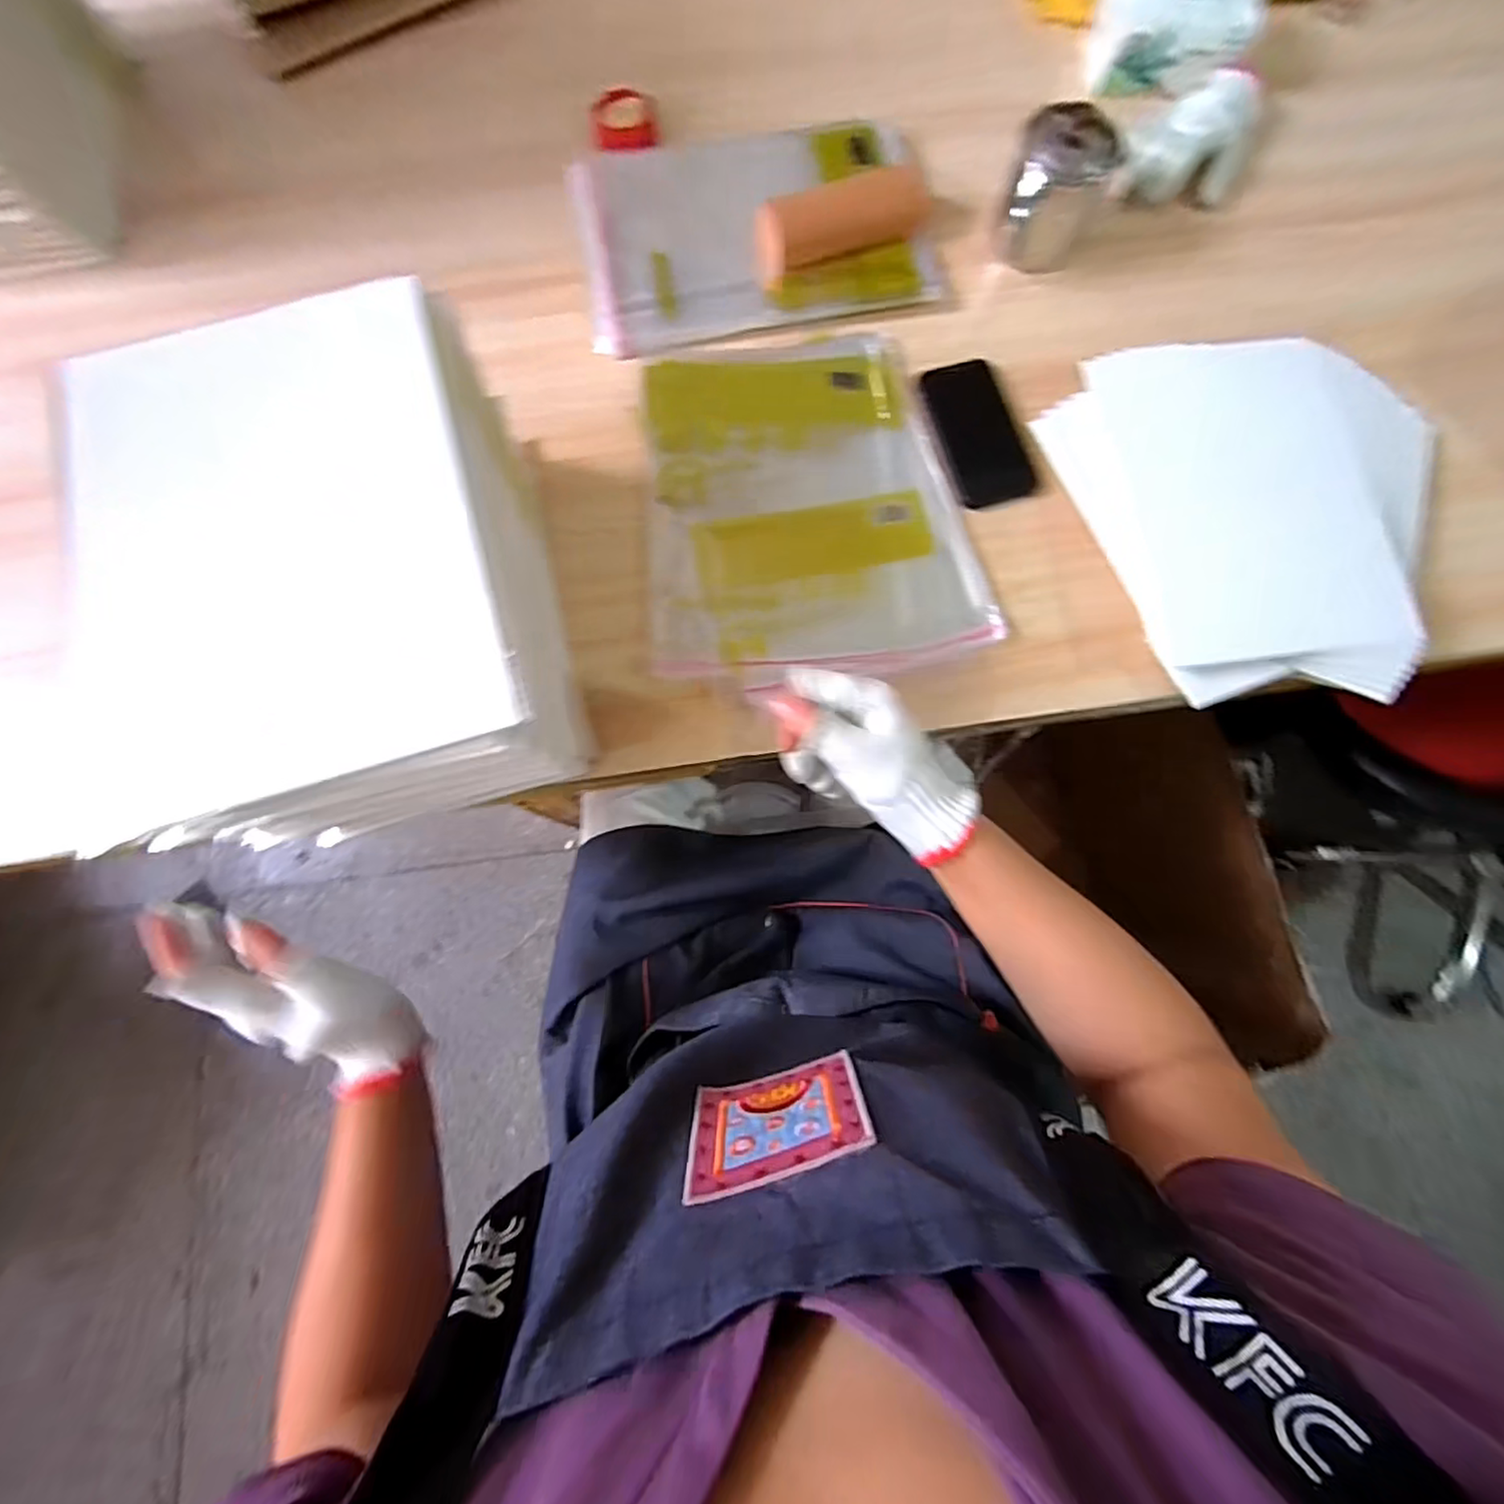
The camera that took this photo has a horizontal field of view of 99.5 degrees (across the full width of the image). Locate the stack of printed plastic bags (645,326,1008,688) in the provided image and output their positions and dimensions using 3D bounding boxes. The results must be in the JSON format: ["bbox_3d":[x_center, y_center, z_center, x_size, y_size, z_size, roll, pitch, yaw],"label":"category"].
[{"bbox_3d":[0.040,-0.231,0.587,0.285,0.018,0.332,-12,78,-3],"label":"stack of printed plastic bags"}]

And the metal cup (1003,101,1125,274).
[{"bbox_3d":[0.277,-0.513,0.595,0.083,0.107,0.083,0,77,0],"label":"metal cup"}]

